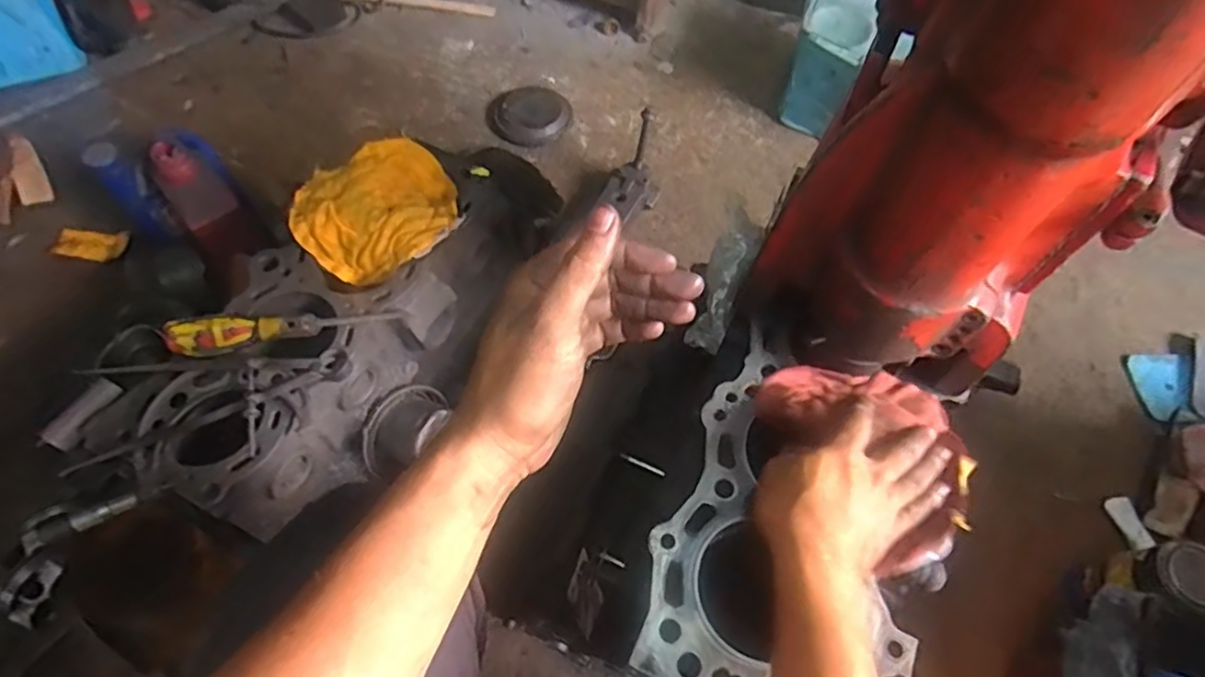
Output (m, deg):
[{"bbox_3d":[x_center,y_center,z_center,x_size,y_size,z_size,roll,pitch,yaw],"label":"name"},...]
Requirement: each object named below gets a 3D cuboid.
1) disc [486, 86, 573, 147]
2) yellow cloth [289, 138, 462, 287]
[{"bbox_3d":[-0.118,-0.377,1.090,0.128,0.029,0.129,1,61,-2],"label":"disc"},{"bbox_3d":[-0.222,-0.126,0.656,0.154,0.038,0.137,-37,68,-21],"label":"yellow cloth"}]

